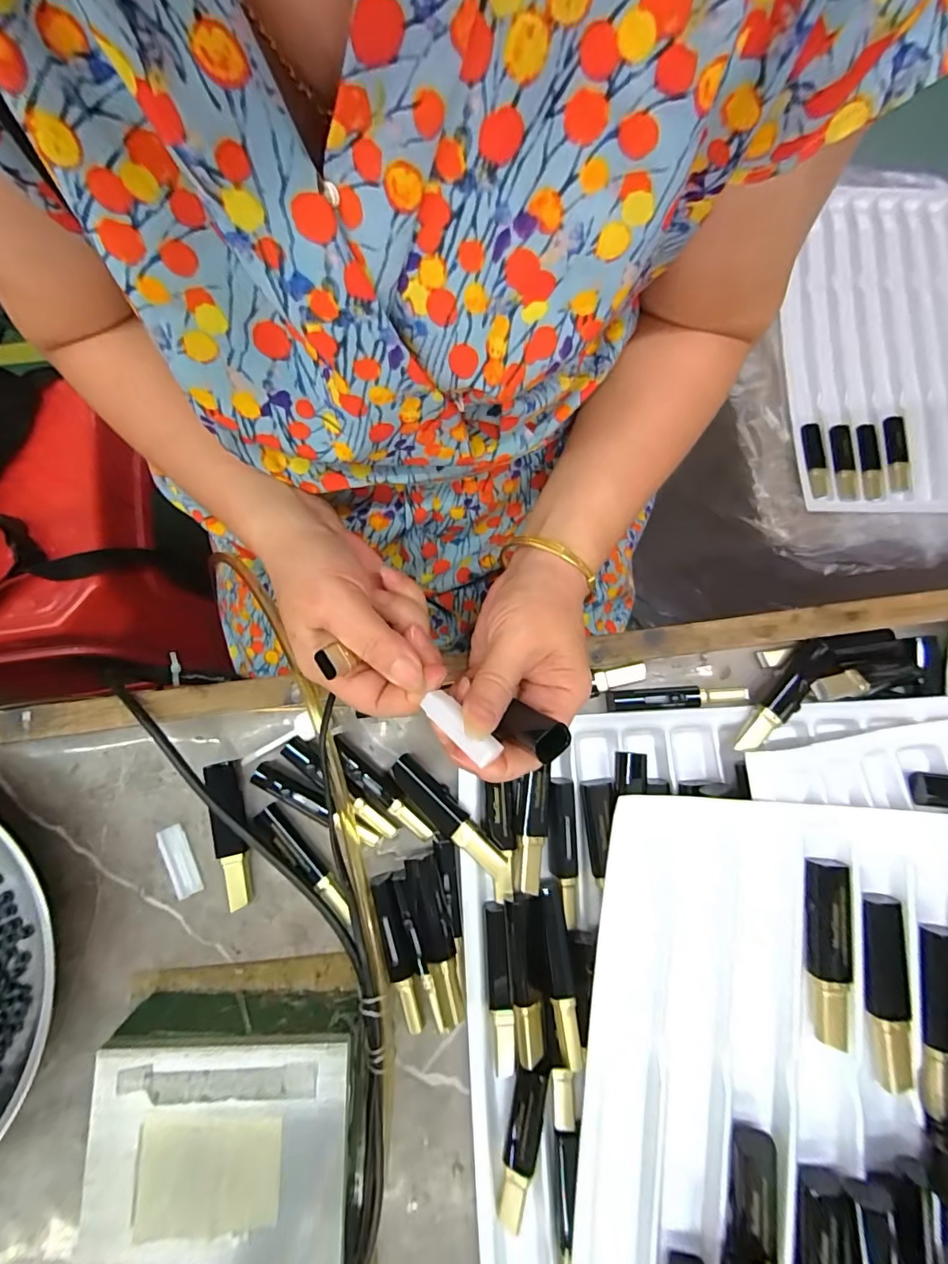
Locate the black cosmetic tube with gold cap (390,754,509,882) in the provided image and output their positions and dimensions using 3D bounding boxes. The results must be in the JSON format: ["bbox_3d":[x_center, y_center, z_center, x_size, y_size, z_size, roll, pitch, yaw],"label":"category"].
[{"bbox_3d":[-0.015,0.111,0.294,0.090,0.019,0.020,42,79,9],"label":"black cosmetic tube with gold cap"}]

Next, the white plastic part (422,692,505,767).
[{"bbox_3d":[-0.007,0.043,0.227,0.013,0.006,0.041,-43,65,-10],"label":"white plastic part"}]

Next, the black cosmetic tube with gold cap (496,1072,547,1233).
[{"bbox_3d":[0.025,0.281,0.271,0.017,0.013,0.087,8,91,2],"label":"black cosmetic tube with gold cap"}]

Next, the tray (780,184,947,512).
[{"bbox_3d":[0.526,-0.336,0.583,0.334,0.015,0.401,0,83,-5],"label":"tray"}]

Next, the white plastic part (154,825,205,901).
[{"bbox_3d":[-0.177,0.137,0.297,0.016,0.004,0.042,-24,77,-6],"label":"white plastic part"}]

